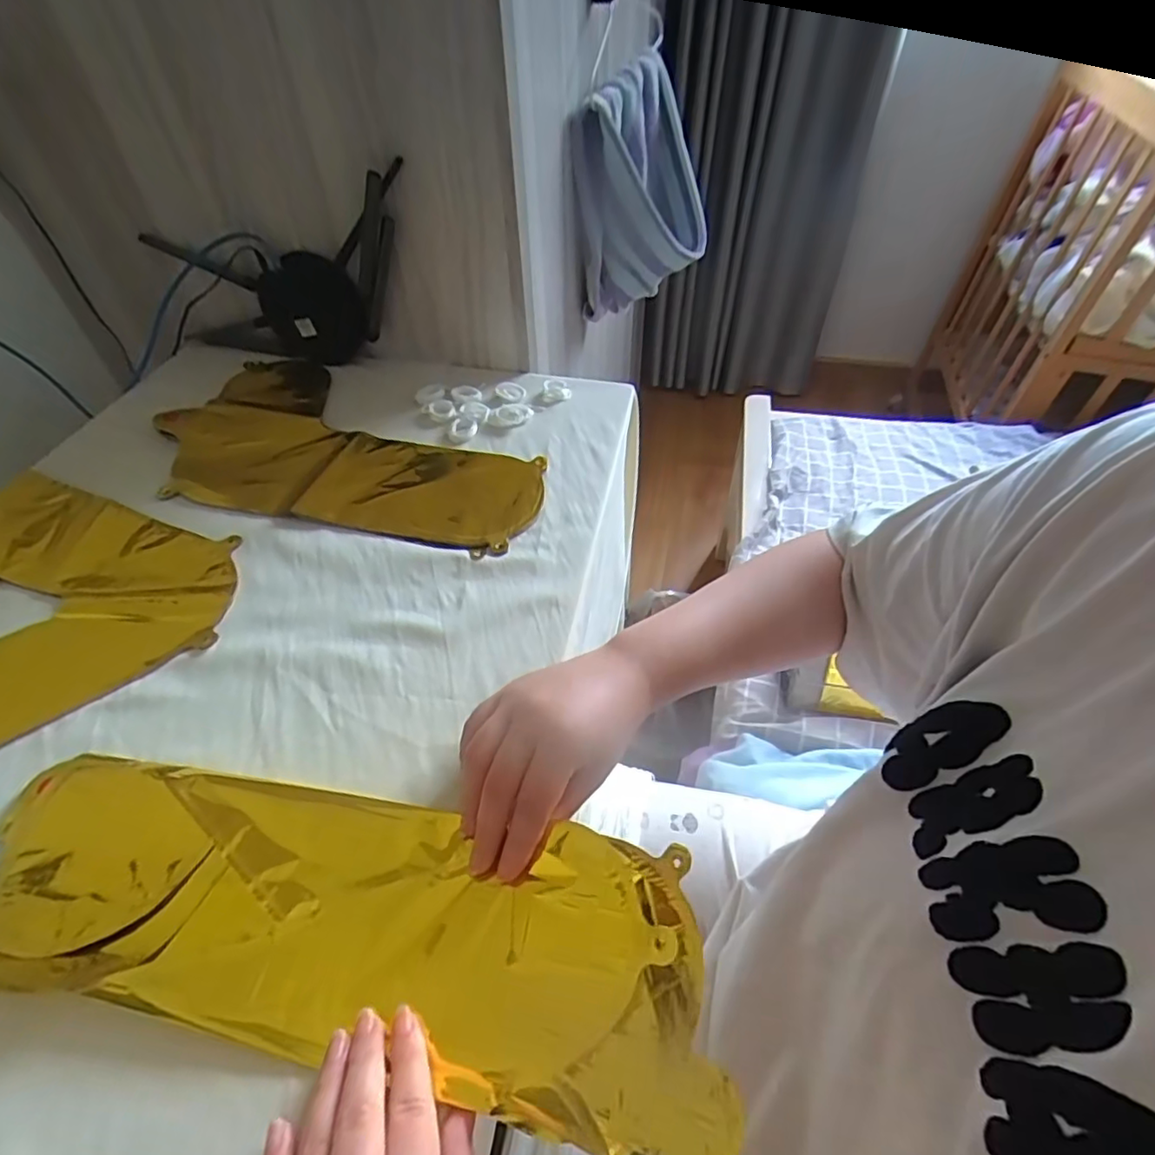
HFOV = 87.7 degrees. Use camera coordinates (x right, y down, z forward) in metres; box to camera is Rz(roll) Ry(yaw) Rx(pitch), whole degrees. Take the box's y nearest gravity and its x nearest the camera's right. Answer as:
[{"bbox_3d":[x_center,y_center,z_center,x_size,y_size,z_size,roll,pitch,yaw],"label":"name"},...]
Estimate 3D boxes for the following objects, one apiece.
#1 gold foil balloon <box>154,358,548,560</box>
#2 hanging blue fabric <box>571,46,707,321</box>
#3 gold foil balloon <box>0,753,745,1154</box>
[{"bbox_3d":[-0.219,-0.129,0.586,0.395,0.019,0.205,16,50,16],"label":"gold foil balloon"},{"bbox_3d":[0.074,-0.493,0.820,0.130,0.284,0.196,27,54,23],"label":"hanging blue fabric"},{"bbox_3d":[-0.130,0.174,0.315,0.401,0.036,0.122,7,50,9],"label":"gold foil balloon"}]

